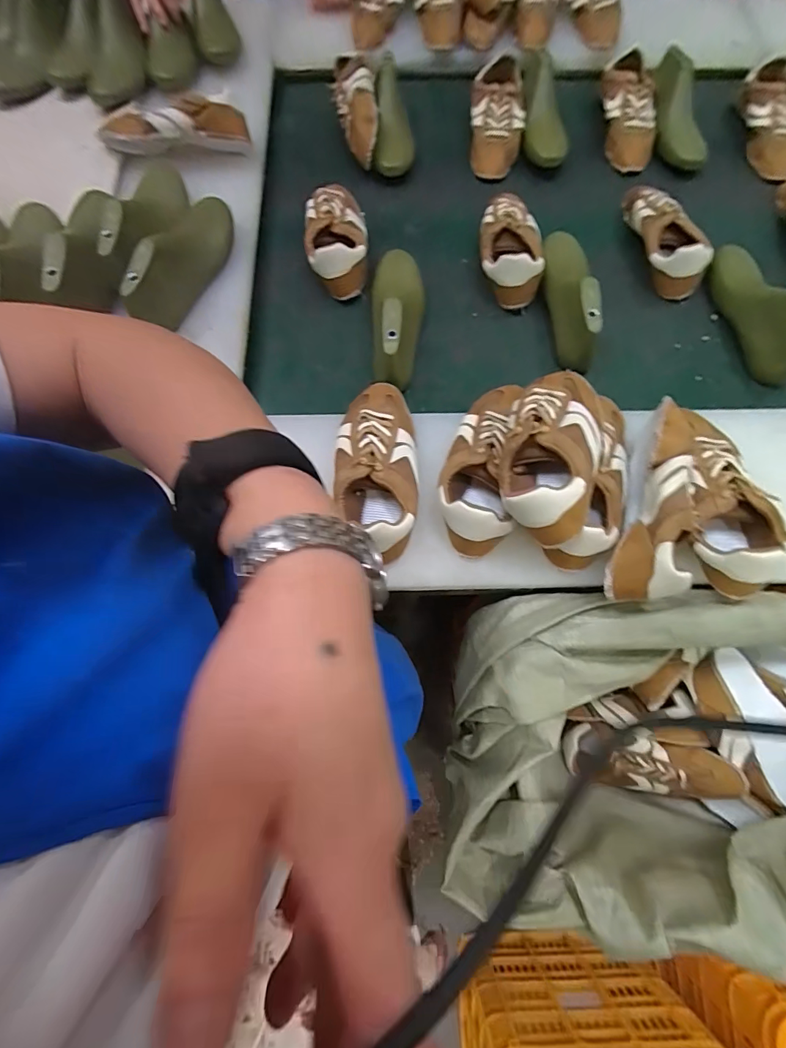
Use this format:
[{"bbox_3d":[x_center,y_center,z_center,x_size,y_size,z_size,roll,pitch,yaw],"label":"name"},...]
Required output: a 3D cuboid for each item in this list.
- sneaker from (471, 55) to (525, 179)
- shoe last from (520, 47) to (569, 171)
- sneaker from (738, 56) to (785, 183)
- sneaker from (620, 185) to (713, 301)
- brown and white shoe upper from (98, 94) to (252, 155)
[{"bbox_3d":[0.194,-0.761,0.834,0.103,0.090,0.235,5,72,2],"label":"sneaker"},{"bbox_3d":[0.274,-0.772,0.803,0.082,0.065,0.231,-7,90,-2],"label":"shoe last"},{"bbox_3d":[0.734,-0.771,0.852,0.088,0.090,0.250,5,72,2],"label":"sneaker"},{"bbox_3d":[0.458,-0.489,0.748,0.078,0.082,0.221,-7,72,-2],"label":"sneaker"},{"bbox_3d":[-0.363,-0.642,0.711,0.245,0.063,0.064,2,72,1],"label":"brown and white shoe upper"}]

